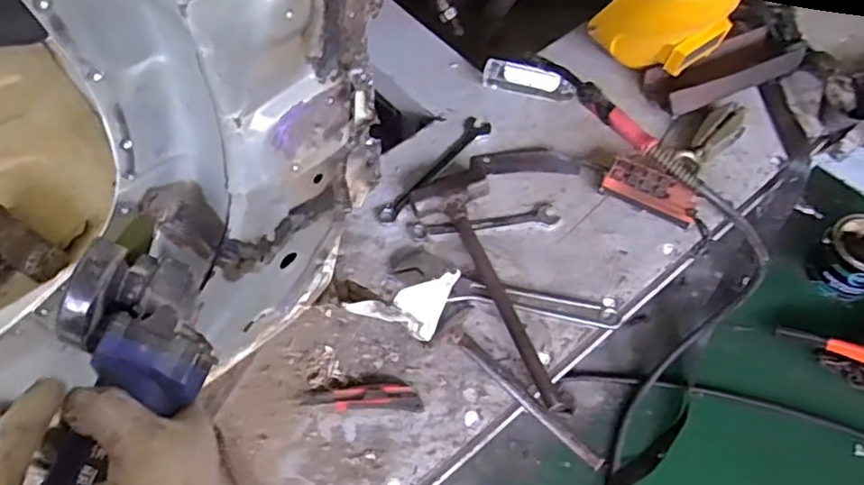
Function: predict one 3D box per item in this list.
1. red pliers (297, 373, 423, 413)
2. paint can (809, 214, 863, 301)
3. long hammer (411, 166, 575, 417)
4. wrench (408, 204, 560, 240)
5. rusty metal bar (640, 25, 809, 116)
[{"bbox_3d":[-0.105,0.222,0.976,0.176,0.020,0.055,0,59,1],"label":"red pliers"},{"bbox_3d":[1.013,0.036,1.574,0.160,0.195,0.156,-1,59,1],"label":"paint can"},{"bbox_3d":[0.107,0.062,1.043,0.142,0.050,0.429,-21,61,-11],"label":"long hammer"},{"bbox_3d":[0.089,-0.036,1.125,0.254,0.013,0.043,-9,60,-4],"label":"wrench"},{"bbox_3d":[0.557,-0.328,1.251,0.304,0.049,0.113,-22,61,-12],"label":"rusty metal bar"}]

